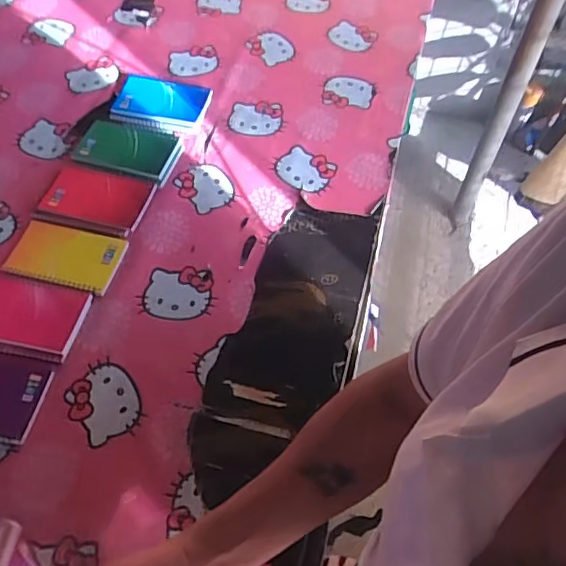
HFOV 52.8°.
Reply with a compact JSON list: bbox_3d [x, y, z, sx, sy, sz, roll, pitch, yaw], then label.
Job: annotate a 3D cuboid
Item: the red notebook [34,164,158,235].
[{"bbox_3d":[-0.244,-0.111,0.745,0.141,0.018,0.096,7,60,10],"label":"red notebook"}]

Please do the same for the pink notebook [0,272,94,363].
[{"bbox_3d":[-0.297,0.038,0.648,0.133,0.014,0.092,9,57,5],"label":"pink notebook"}]

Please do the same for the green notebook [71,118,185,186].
[{"bbox_3d":[-0.219,-0.188,0.800,0.141,0.017,0.096,13,57,8],"label":"green notebook"}]

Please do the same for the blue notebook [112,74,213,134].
[{"bbox_3d":[-0.183,-0.267,0.846,0.136,0.017,0.101,8,56,4],"label":"blue notebook"}]

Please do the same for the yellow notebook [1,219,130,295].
[{"bbox_3d":[-0.264,-0.036,0.696,0.131,0.012,0.082,14,56,2],"label":"yellow notebook"}]

